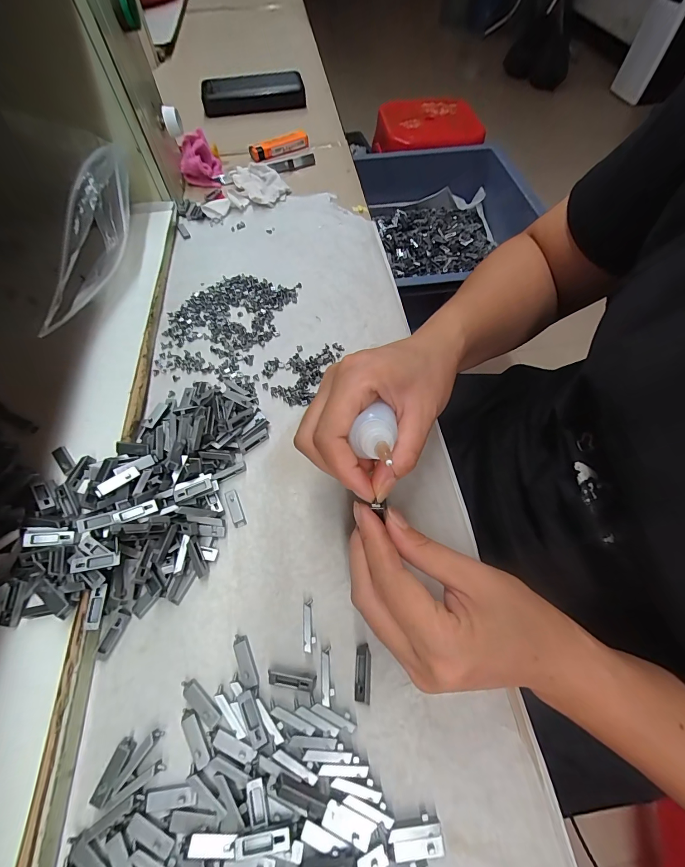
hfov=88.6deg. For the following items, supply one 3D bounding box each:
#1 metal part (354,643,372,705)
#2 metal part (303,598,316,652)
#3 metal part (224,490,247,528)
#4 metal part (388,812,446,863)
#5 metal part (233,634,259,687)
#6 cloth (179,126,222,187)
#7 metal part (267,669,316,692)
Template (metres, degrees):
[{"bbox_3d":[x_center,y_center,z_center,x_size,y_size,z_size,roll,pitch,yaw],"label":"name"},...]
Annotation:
[{"bbox_3d":[0.011,0.130,0.190,0.009,0.006,0.026,3,61,2],"label":"metal part"},{"bbox_3d":[-0.019,0.110,0.202,0.006,0.007,0.026,-5,61,-2],"label":"metal part"},{"bbox_3d":[-0.073,0.050,0.237,0.008,0.004,0.026,-21,63,-11],"label":"metal part"},{"bbox_3d":[0.033,0.184,0.159,0.025,0.004,0.013,-3,61,-1],"label":"metal part"},{"bbox_3d":[-0.054,0.126,0.194,0.009,0.004,0.026,-24,63,-12],"label":"metal part"},{"bbox_3d":[-0.175,-0.333,0.432,0.048,0.047,0.050,-15,62,-8],"label":"cloth"},{"bbox_3d":[-0.028,0.133,0.188,0.026,0.004,0.007,5,61,3],"label":"metal part"}]

